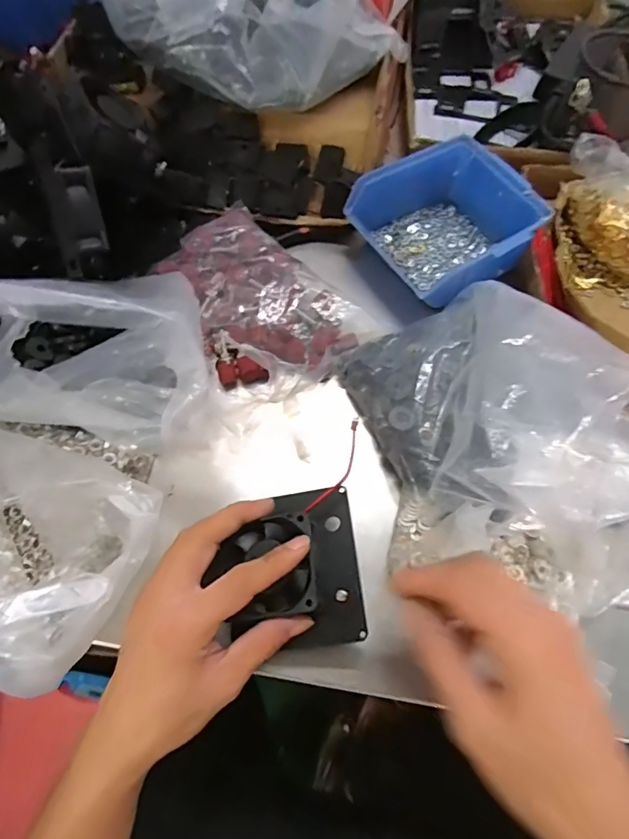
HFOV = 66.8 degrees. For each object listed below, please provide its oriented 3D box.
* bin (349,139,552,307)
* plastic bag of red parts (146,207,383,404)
[{"bbox_3d":[0.118,-0.175,0.431,0.126,0.065,0.135,-35,71,-15],"label":"bin"},{"bbox_3d":[-0.051,-0.099,0.405,0.132,0.041,0.177,-33,70,-15],"label":"plastic bag of red parts"}]

